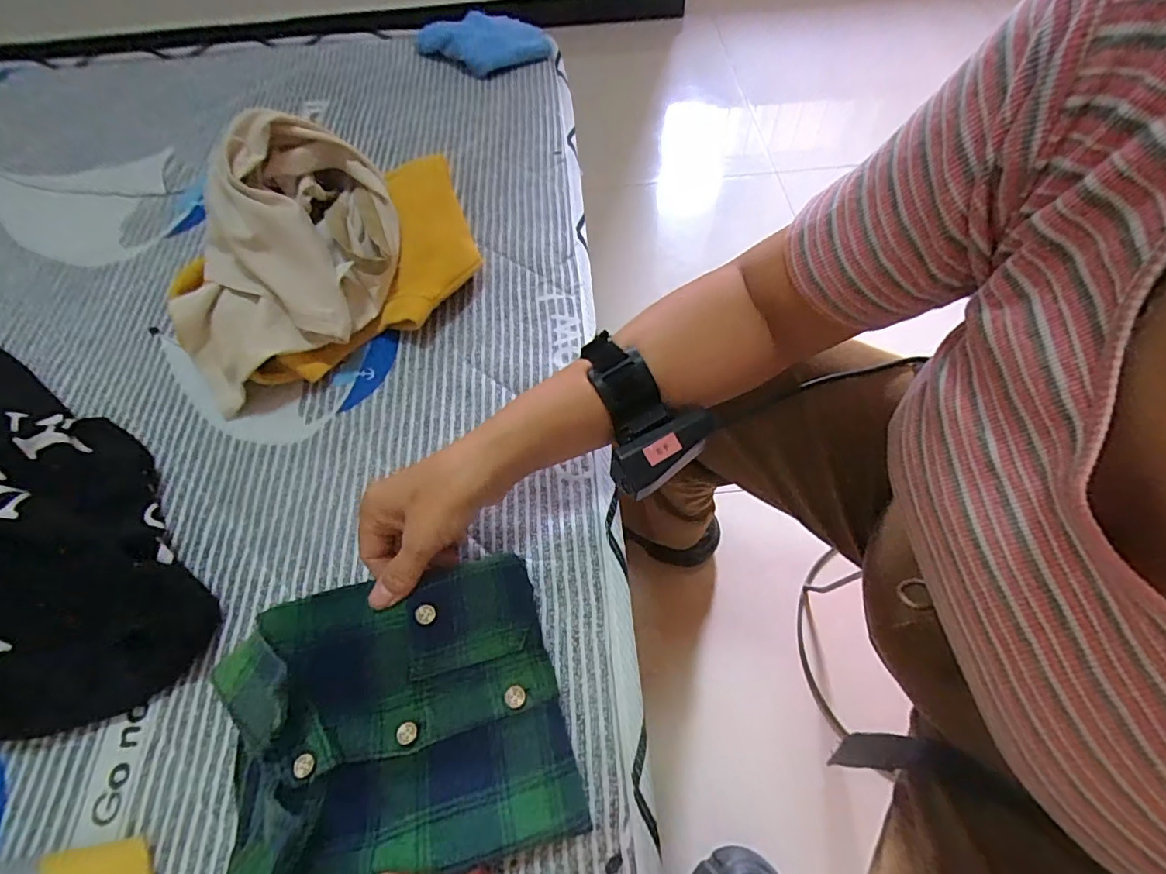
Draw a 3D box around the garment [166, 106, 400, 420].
[{"bbox_3d":[-0.244,-0.140,0.425,0.210,0.136,0.136,-38,66,-16],"label":"garment"}]

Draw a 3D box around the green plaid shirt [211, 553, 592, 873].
[{"bbox_3d":[-0.103,0.155,0.288,0.173,0.034,0.155,-17,61,-6],"label":"green plaid shirt"}]

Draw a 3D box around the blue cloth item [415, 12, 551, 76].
[{"bbox_3d":[-0.137,-0.538,0.705,0.160,0.026,0.119,-23,62,-9],"label":"blue cloth item"}]

